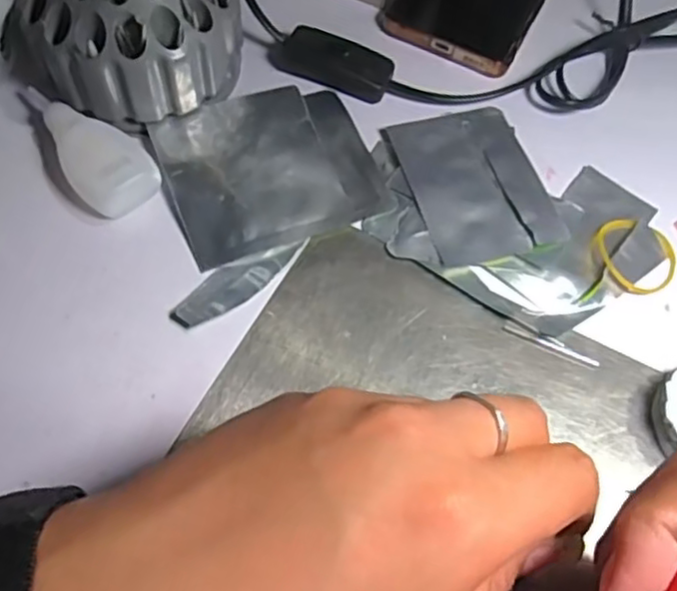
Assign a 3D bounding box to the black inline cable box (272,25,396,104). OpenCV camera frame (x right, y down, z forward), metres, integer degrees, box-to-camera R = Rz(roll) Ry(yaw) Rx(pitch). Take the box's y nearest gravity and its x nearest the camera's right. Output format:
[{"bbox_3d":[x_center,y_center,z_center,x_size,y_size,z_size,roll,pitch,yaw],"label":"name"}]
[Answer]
[{"bbox_3d":[-0.003,-0.128,0.351,0.066,0.017,0.022,20,63,7],"label":"black inline cable box"}]

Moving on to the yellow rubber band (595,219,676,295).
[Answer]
[{"bbox_3d":[0.145,-0.020,0.313,0.041,0.005,0.040,2,62,-3],"label":"yellow rubber band"}]

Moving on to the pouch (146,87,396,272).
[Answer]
[{"bbox_3d":[-0.035,-0.065,0.322,0.101,0.008,0.088,-18,65,-13],"label":"pouch"}]

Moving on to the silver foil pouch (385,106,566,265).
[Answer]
[{"bbox_3d":[0.068,-0.057,0.326,0.066,0.006,0.088,-12,64,-10],"label":"silver foil pouch"}]

